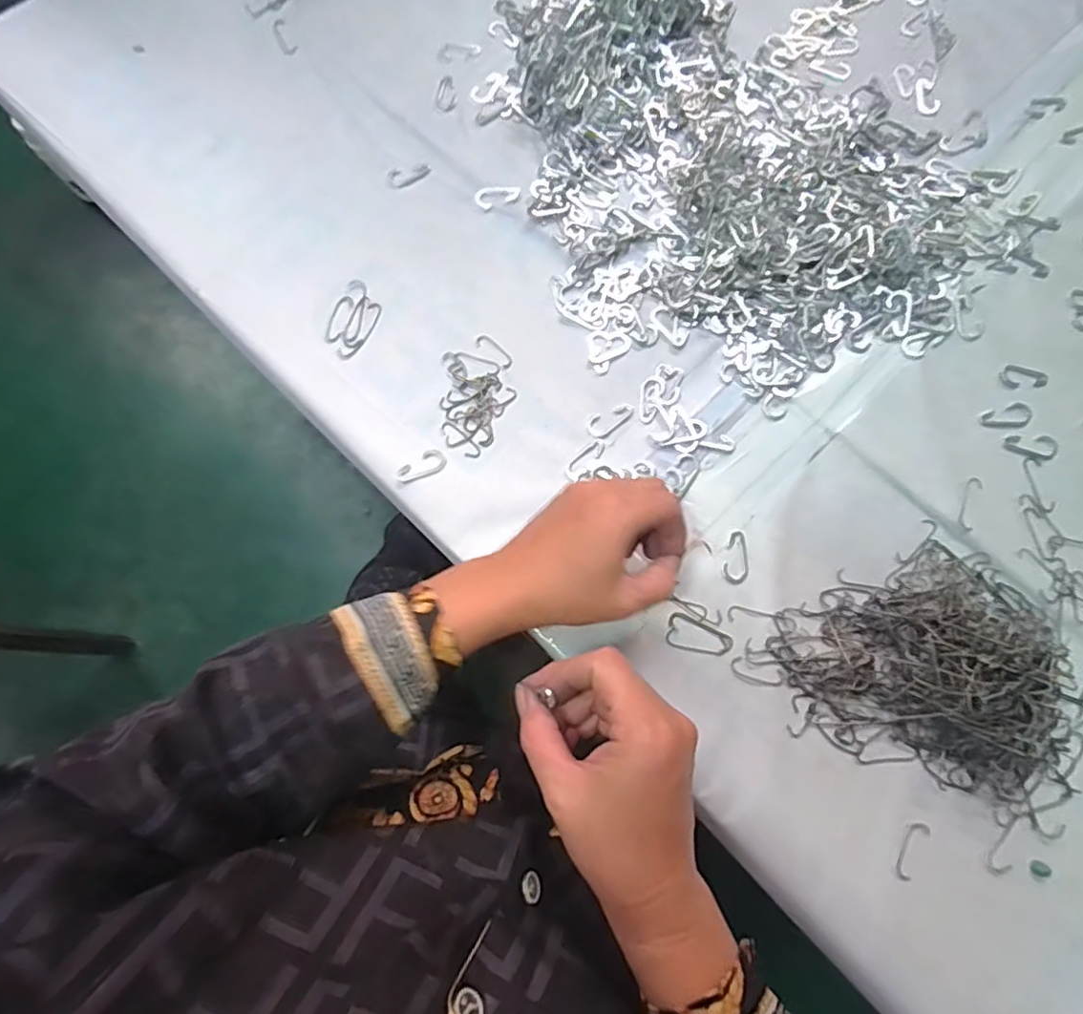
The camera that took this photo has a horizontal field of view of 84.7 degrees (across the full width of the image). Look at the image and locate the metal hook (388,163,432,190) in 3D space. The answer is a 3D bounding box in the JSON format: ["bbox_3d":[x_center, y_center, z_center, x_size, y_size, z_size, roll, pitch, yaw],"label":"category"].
[{"bbox_3d":[-0.111,-0.280,0.501,0.037,0.004,0.020,-16,74,-4],"label":"metal hook"}]

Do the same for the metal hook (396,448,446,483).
[{"bbox_3d":[-0.086,-0.028,0.426,0.036,0.004,0.018,-38,77,-10],"label":"metal hook"}]

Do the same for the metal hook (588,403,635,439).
[{"bbox_3d":[0.051,-0.065,0.435,0.037,0.004,0.018,-40,77,-10],"label":"metal hook"}]

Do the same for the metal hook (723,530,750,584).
[{"bbox_3d":[0.136,0.035,0.409,0.017,0.004,0.037,17,75,6],"label":"metal hook"}]

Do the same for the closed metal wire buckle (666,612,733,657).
[{"bbox_3d":[0.105,0.088,0.394,0.043,0.004,0.022,22,75,7],"label":"closed metal wire buckle"}]

